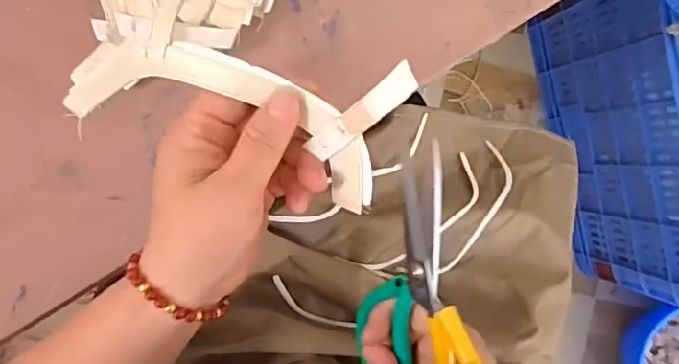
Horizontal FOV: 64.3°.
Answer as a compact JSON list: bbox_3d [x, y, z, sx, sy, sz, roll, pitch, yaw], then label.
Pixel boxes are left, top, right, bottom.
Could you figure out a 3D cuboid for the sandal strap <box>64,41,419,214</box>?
[{"bbox_3d":[-0.050,-0.034,0.267,0.155,0.039,0.067,13,92,0],"label":"sandal strap"}]

